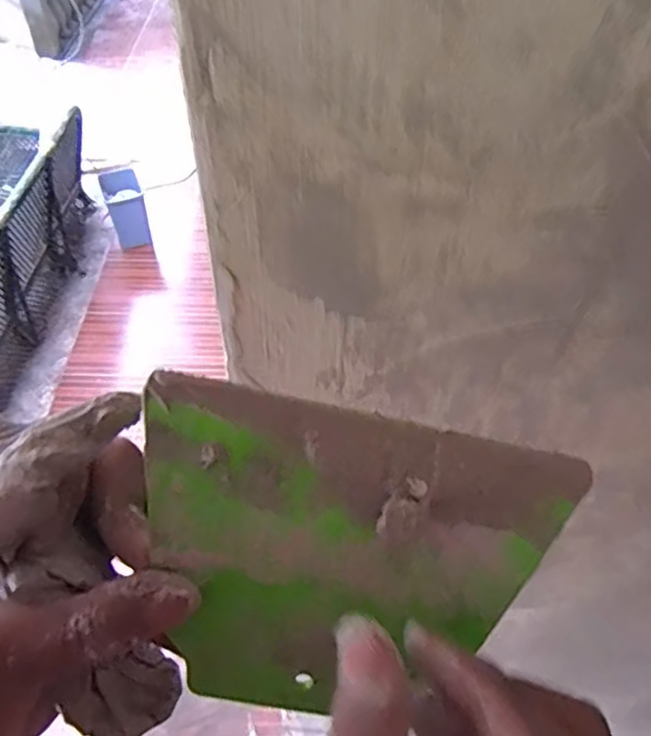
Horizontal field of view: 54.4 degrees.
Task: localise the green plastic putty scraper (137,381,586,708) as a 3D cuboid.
[{"bbox_3d":[0.004,0.062,0.189,0.122,0.102,0.006,12,18,-9],"label":"green plastic putty scraper"}]

